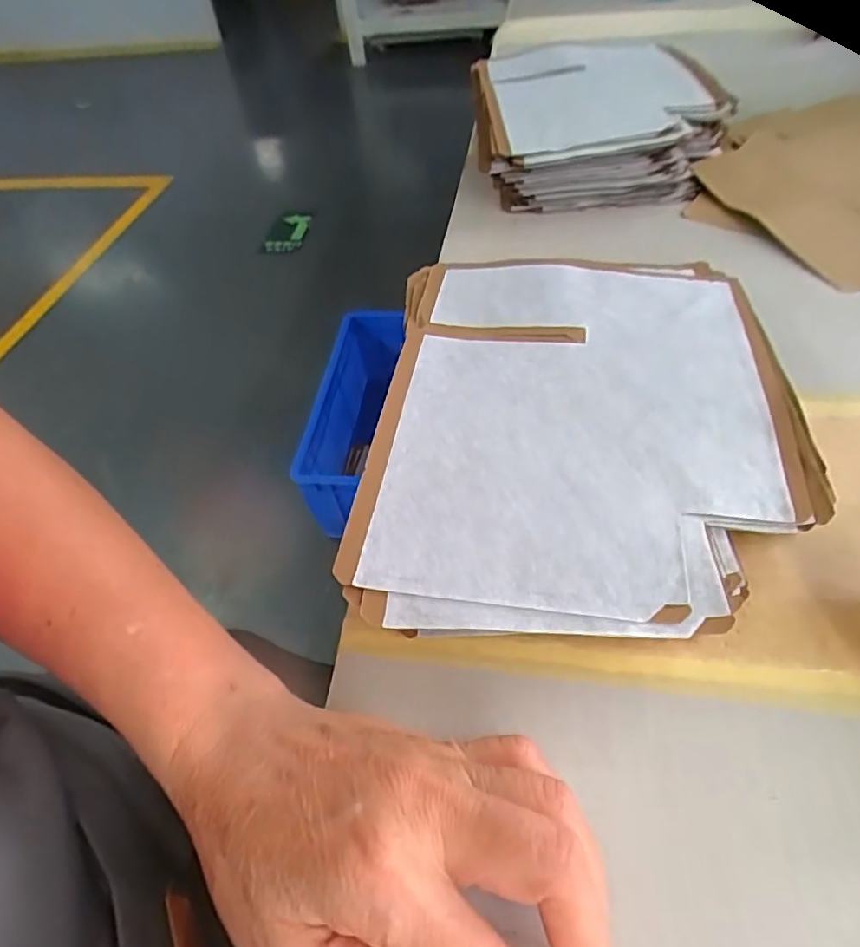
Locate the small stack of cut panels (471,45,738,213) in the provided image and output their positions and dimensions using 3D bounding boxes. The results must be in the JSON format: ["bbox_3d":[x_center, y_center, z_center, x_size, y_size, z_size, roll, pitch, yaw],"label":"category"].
[{"bbox_3d":[0.153,-0.339,0.562,0.217,0.053,0.237,-6,49,2],"label":"small stack of cut panels"}]

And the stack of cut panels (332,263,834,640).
[{"bbox_3d":[0.076,-0.033,0.314,0.207,0.036,0.259,1,50,8],"label":"stack of cut panels"}]

